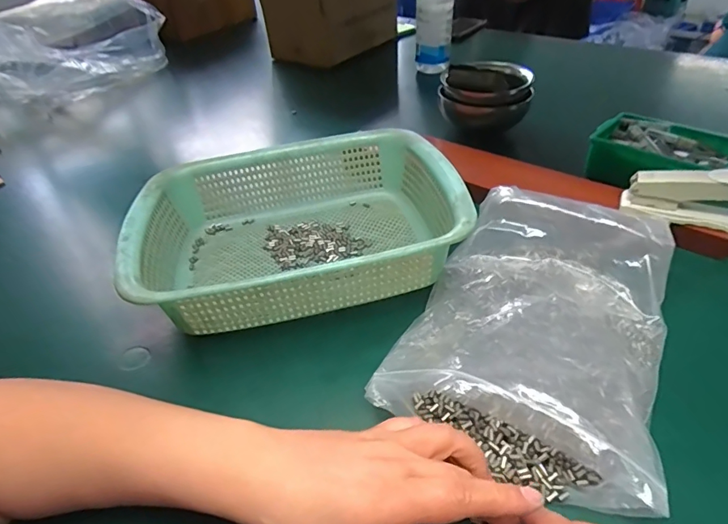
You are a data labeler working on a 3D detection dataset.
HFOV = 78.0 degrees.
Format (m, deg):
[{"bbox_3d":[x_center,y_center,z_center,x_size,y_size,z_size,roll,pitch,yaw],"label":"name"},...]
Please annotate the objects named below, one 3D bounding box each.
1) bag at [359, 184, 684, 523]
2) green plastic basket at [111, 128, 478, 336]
[{"bbox_3d":[0.133,0.042,0.347,0.179,0.068,0.252,16,43,23],"label":"bag"},{"bbox_3d":[-0.064,-0.035,0.440,0.289,0.080,0.219,-10,41,-6],"label":"green plastic basket"}]

